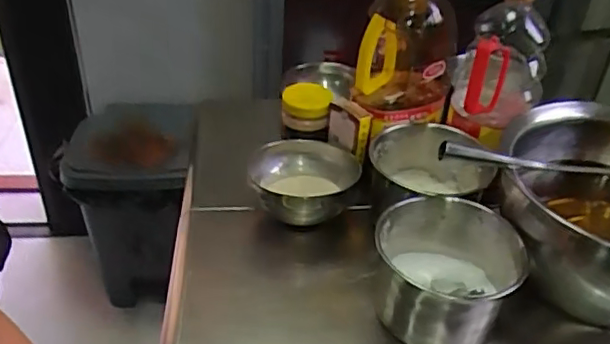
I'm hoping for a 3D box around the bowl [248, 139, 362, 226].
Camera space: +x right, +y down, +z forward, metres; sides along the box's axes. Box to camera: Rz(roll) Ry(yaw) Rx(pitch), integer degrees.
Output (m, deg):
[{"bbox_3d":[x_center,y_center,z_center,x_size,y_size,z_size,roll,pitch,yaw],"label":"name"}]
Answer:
[{"bbox_3d":[0.000,0.017,0.775,0.135,0.057,0.131,1,36,-3],"label":"bowl"}]

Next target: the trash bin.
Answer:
[{"bbox_3d":[-0.428,0.093,1.525,0.337,0.484,0.274,8,36,6],"label":"trash bin"}]

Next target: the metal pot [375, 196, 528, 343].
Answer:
[{"bbox_3d":[0.143,0.114,0.642,0.136,0.108,0.145,2,36,-2],"label":"metal pot"}]

